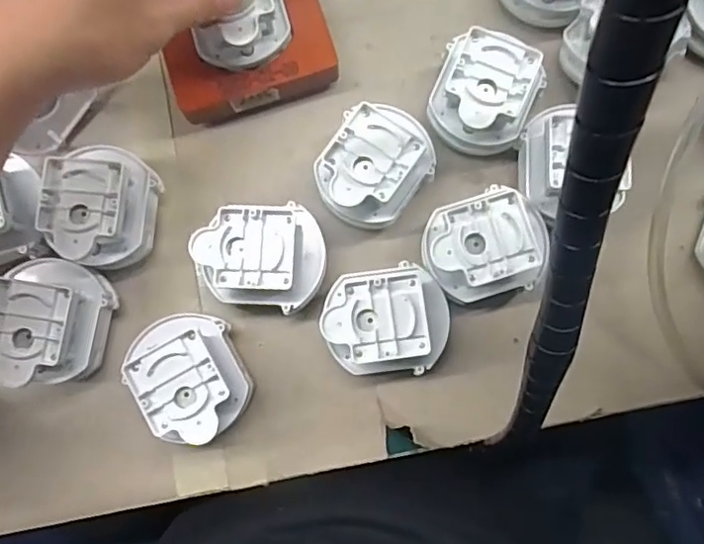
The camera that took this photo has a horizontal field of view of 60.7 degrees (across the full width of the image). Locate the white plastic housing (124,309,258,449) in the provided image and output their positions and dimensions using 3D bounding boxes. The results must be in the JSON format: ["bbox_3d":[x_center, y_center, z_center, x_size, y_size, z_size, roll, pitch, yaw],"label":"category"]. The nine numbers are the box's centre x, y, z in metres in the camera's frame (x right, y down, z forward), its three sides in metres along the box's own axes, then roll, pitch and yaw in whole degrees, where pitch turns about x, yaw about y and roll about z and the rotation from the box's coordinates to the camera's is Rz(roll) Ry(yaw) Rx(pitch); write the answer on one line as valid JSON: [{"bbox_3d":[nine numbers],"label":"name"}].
[{"bbox_3d":[-0.091,0.059,0.341,0.058,0.051,0.072,-31,82,-3],"label":"white plastic housing"}]

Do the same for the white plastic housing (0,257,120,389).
[{"bbox_3d":[-0.172,0.029,0.344,0.057,0.048,0.067,17,82,4],"label":"white plastic housing"}]

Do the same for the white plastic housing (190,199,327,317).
[{"bbox_3d":[-0.051,-0.007,0.348,0.069,0.047,0.055,8,82,3],"label":"white plastic housing"}]

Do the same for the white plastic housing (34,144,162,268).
[{"bbox_3d":[-0.148,-0.038,0.352,0.060,0.047,0.072,9,82,3],"label":"white plastic housing"}]

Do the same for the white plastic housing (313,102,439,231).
[{"bbox_3d":[0.012,-0.058,0.355,0.059,0.051,0.064,28,83,5],"label":"white plastic housing"}]

